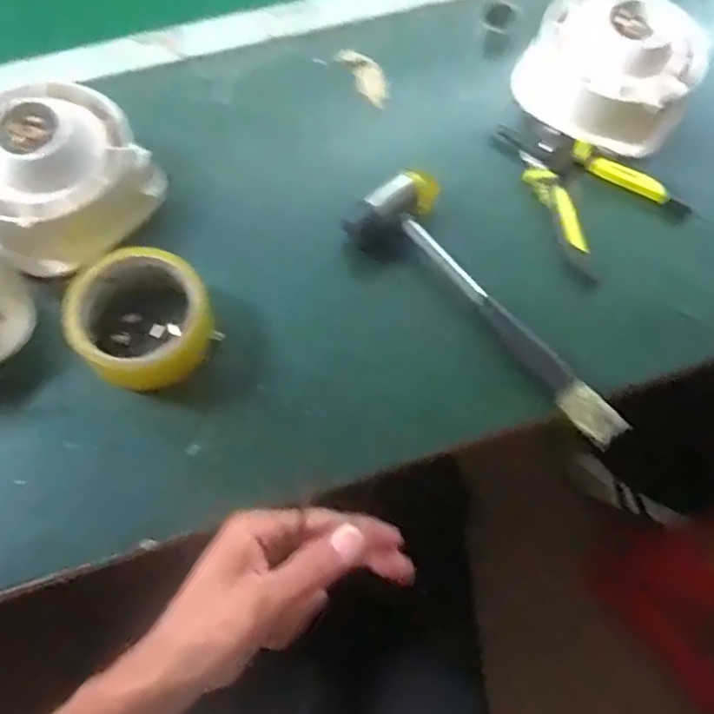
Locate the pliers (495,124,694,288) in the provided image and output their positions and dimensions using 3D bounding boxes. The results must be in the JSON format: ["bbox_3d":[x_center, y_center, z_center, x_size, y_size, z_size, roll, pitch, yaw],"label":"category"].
[{"bbox_3d":[0.181,-0.143,0.547,0.111,0.020,0.148,-36,74,-15],"label":"pliers"}]

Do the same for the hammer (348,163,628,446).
[{"bbox_3d":[0.105,-0.044,0.500,0.254,0.029,0.076,43,73,13],"label":"hammer"}]

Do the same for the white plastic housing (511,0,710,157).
[{"bbox_3d":[0.217,-0.251,0.559,0.137,0.064,0.118,27,70,8],"label":"white plastic housing"}]

